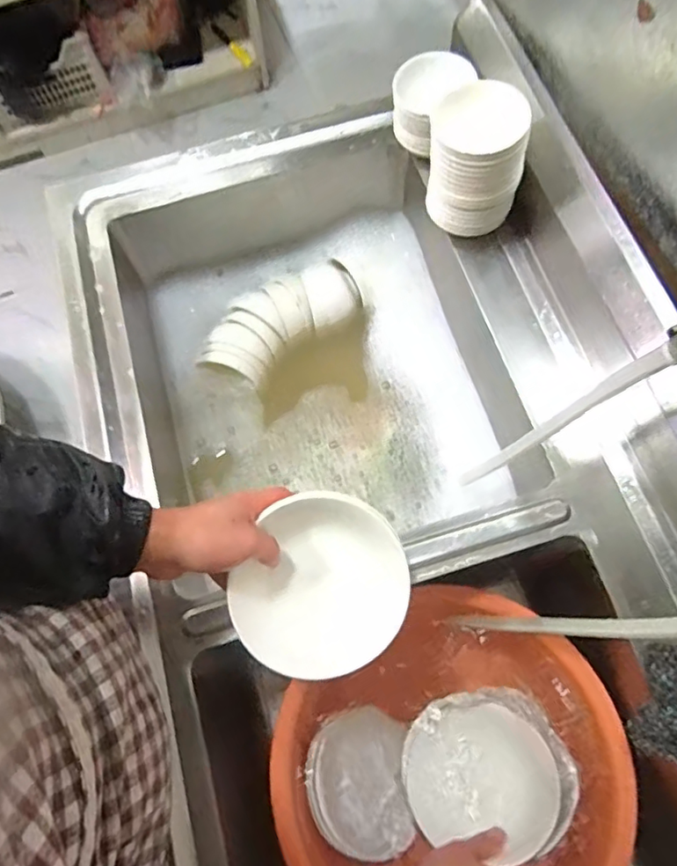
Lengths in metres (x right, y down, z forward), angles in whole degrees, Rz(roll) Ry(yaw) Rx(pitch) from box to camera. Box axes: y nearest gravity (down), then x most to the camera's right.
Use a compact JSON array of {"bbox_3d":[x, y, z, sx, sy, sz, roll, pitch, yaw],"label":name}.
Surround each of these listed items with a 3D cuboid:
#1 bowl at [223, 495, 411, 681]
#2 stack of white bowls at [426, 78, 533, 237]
[{"bbox_3d":[-0.018,0.131,0.503,0.154,0.054,0.154,-1,82,7],"label":"bowl"},{"bbox_3d":[0.150,-0.298,0.632,0.103,0.133,0.086,0,70,3],"label":"stack of white bowls"}]

